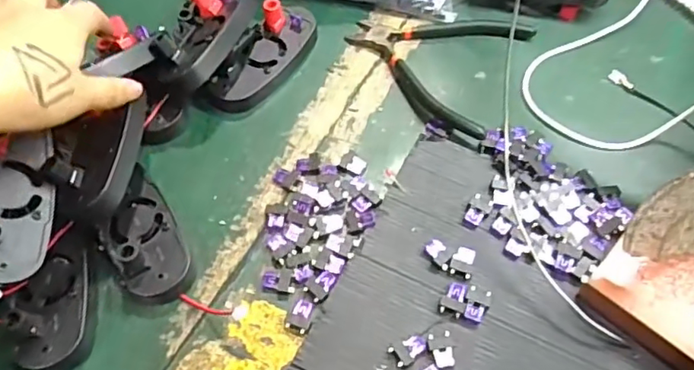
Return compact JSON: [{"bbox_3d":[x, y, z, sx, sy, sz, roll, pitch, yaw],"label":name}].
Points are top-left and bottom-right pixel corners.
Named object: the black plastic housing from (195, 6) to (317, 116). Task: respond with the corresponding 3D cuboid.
[{"bbox_3d":[-0.071,-0.103,0.478,0.045,0.027,0.115,29,63,18],"label":"black plastic housing"}]

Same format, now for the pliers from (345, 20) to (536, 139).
[{"bbox_3d":[0.066,-0.106,0.472,0.138,0.017,0.122,24,62,16],"label":"pliers"}]

